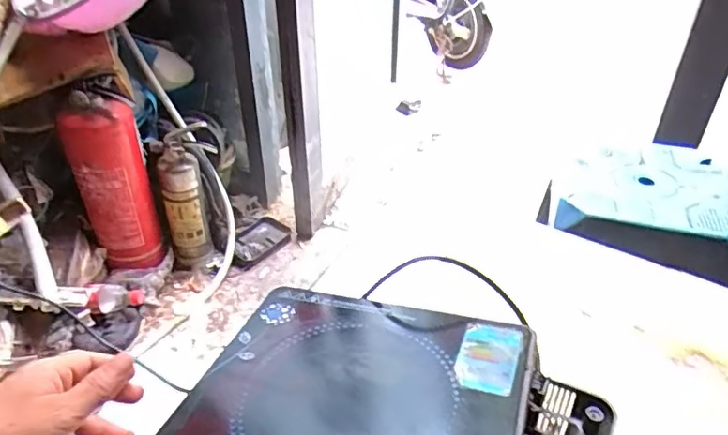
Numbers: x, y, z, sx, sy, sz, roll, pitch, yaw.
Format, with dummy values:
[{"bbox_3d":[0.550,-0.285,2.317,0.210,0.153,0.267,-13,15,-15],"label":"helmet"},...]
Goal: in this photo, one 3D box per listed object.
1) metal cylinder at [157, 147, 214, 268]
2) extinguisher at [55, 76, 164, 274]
[{"bbox_3d":[-0.409,-0.013,1.297,0.086,0.302,0.071,-12,39,-15],"label":"metal cylinder"},{"bbox_3d":[-0.527,-0.068,1.194,0.142,0.394,0.131,-23,43,-27],"label":"extinguisher"}]

